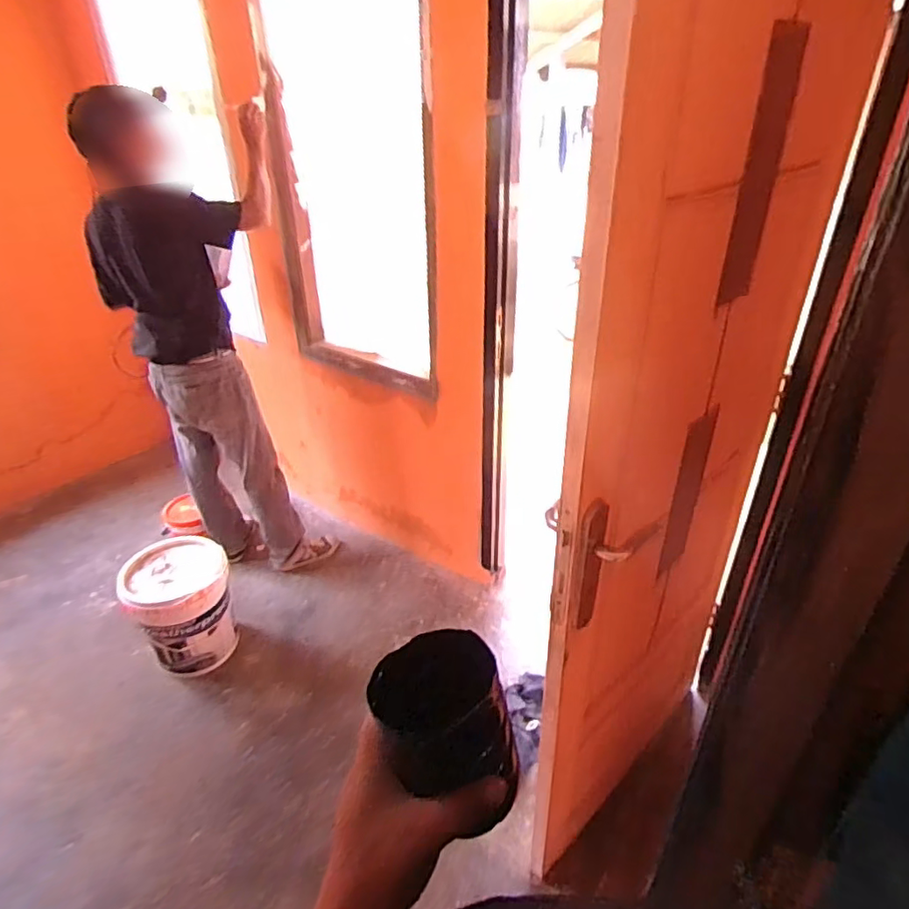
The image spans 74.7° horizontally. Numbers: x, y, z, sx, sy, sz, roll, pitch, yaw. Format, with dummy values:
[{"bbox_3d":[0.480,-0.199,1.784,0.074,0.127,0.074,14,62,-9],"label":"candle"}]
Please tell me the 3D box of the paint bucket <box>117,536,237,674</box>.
[{"bbox_3d":[-0.749,0.413,1.639,0.259,0.302,0.236,-1,31,1],"label":"paint bucket"}]

